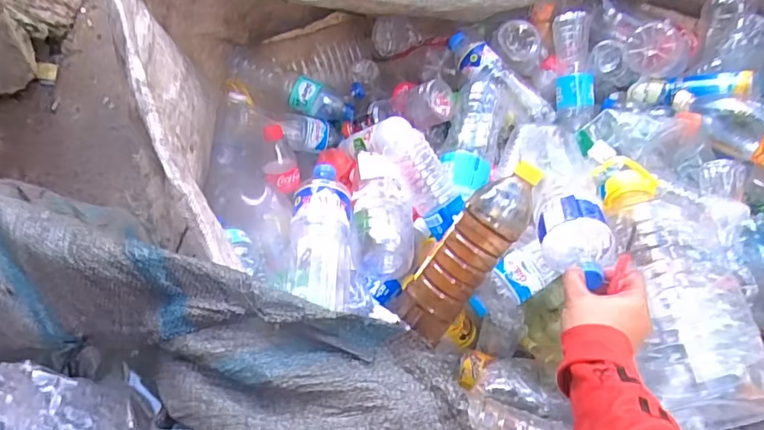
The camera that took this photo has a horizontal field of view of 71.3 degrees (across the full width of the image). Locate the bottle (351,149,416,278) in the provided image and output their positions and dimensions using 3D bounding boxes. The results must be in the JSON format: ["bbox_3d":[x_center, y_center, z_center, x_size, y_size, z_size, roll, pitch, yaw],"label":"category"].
[{"bbox_3d":[0.000,-0.005,0.726,0.079,0.067,0.176,-3,68,-3],"label":"bottle"}]

